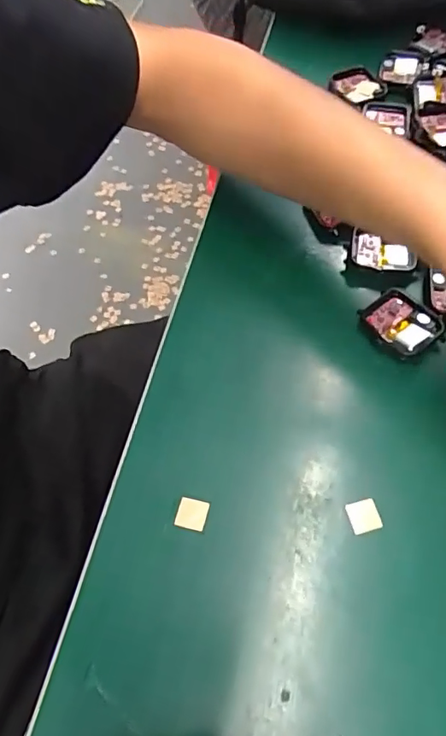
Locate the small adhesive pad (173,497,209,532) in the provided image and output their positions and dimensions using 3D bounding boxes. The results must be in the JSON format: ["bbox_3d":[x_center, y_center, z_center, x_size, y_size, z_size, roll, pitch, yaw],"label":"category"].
[{"bbox_3d":[-0.017,0.079,0.277,0.016,0.004,0.016,10,63,7],"label":"small adhesive pad"}]

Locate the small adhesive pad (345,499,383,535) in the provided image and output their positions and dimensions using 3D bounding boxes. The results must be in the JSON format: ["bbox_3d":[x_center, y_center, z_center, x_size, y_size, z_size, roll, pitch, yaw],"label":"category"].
[{"bbox_3d":[0.074,0.078,0.271,0.016,0.004,0.016,-14,63,-6],"label":"small adhesive pad"}]

